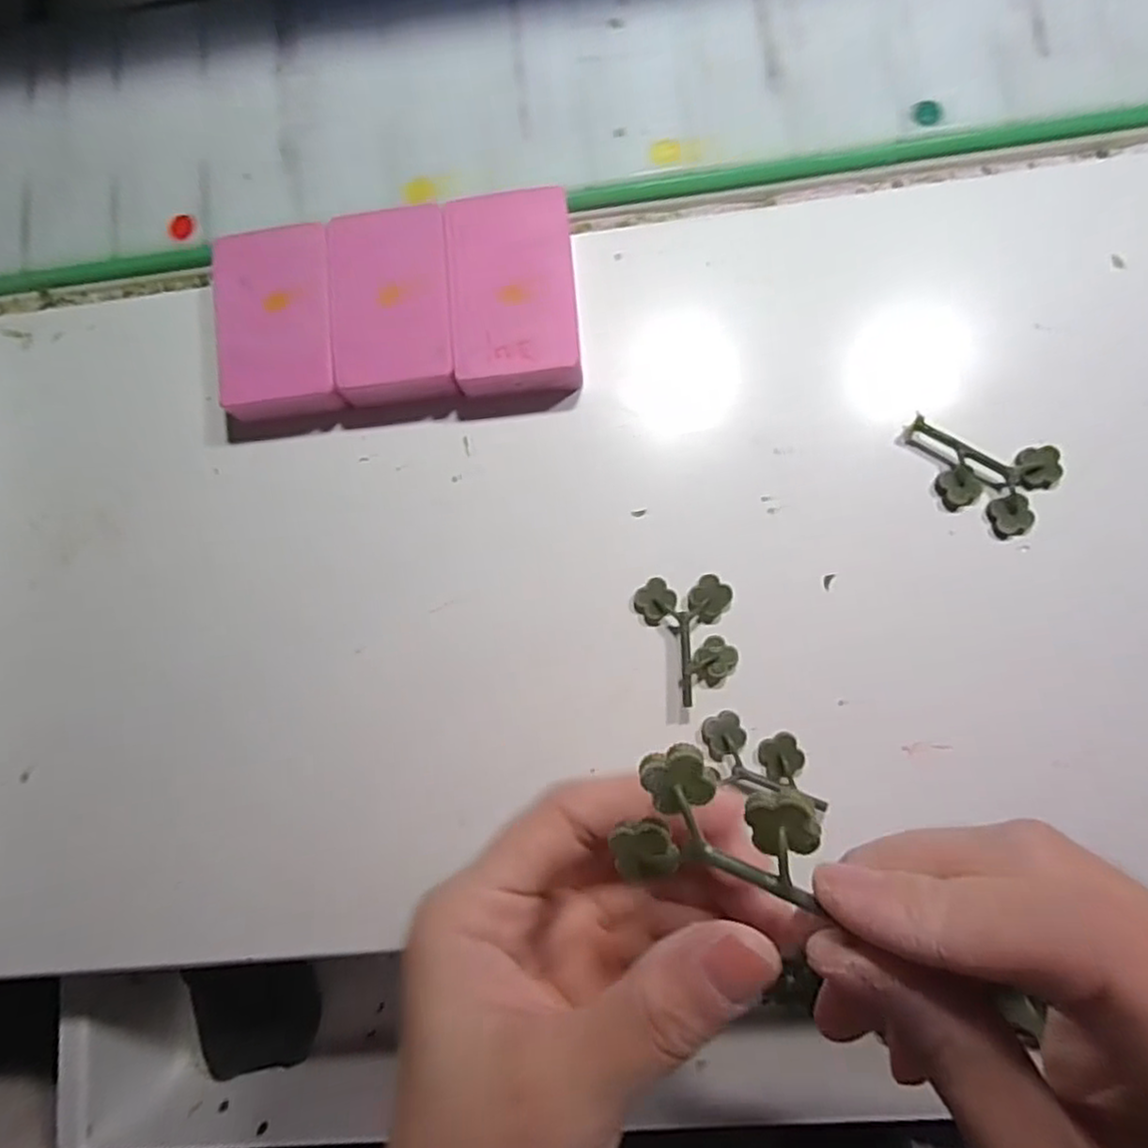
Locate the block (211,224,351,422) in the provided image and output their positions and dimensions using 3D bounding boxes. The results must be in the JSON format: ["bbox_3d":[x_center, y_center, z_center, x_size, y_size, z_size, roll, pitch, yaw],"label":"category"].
[{"bbox_3d":[-0.109,-0.092,0.248,0.043,0.012,0.069,-9,81,3],"label":"block"}]

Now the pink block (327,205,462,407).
[{"bbox_3d":[-0.066,-0.097,0.244,0.043,0.012,0.071,-7,81,3],"label":"pink block"}]

